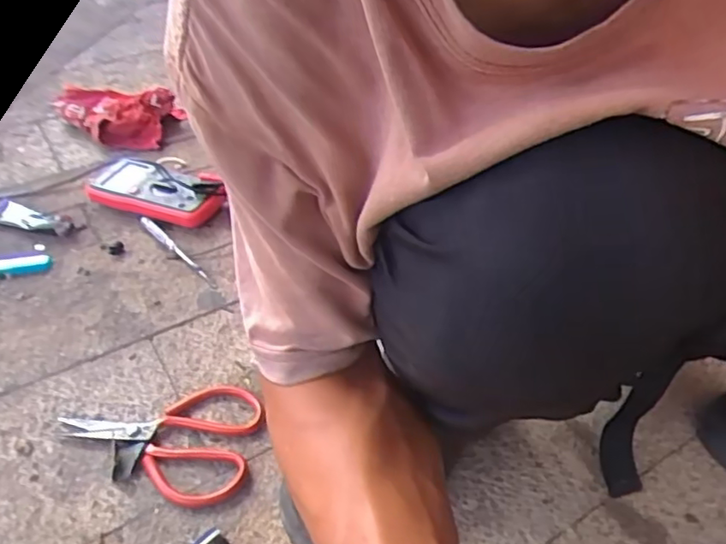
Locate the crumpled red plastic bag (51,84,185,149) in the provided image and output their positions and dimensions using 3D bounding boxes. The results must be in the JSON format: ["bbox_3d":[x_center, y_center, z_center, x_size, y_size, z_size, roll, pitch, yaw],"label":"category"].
[{"bbox_3d":[-0.419,-0.267,1.028,0.214,0.052,0.136,10,42,12],"label":"crumpled red plastic bag"}]

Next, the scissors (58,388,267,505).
[{"bbox_3d":[-0.190,0.147,0.594,0.185,0.012,0.123,11,42,14],"label":"scissors"}]

